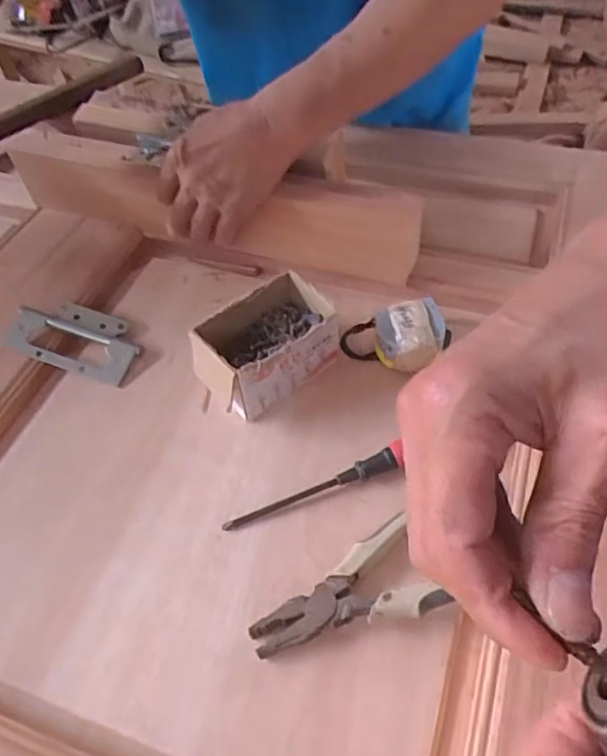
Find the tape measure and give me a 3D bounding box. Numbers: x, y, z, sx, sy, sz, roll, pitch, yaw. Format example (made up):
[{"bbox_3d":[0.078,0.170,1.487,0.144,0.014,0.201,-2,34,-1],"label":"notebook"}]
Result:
[{"bbox_3d":[0.084,-0.035,0.548,0.089,0.045,0.058,-11,52,-5],"label":"tape measure"}]

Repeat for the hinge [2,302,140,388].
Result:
[{"bbox_3d":[-0.214,-0.042,0.579,0.118,0.022,0.074,14,54,14],"label":"hinge"}]

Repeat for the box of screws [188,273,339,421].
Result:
[{"bbox_3d":[-0.033,-0.026,0.531,0.122,0.069,0.077,-34,58,-21],"label":"box of screws"}]

